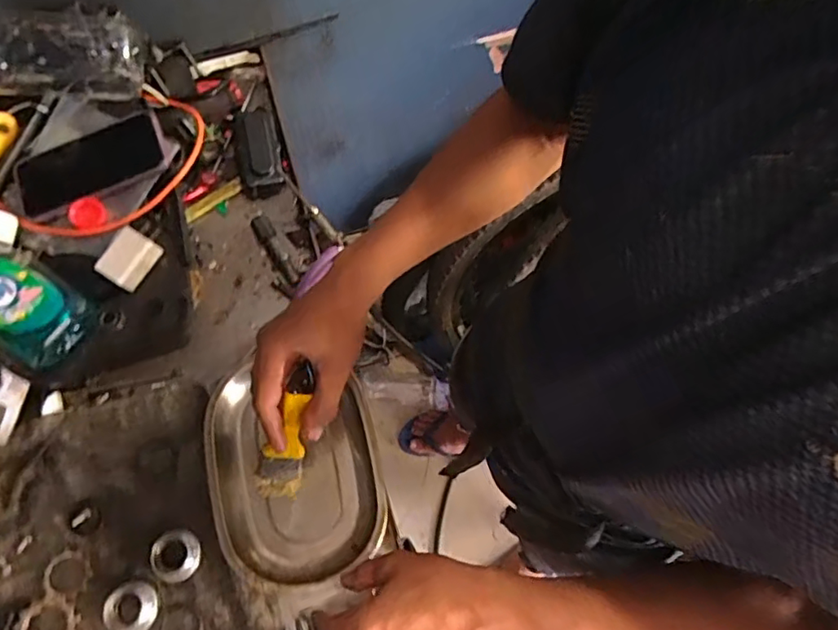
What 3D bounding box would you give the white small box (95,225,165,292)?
[{"bbox_3d":[-0.276,-0.055,0.551,0.036,0.027,0.053,36,72,11],"label":"white small box"}]

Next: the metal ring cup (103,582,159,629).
[{"bbox_3d":[-0.256,0.261,0.512,0.036,0.023,0.044,-14,70,-7],"label":"metal ring cup"}]

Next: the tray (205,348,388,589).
[{"bbox_3d":[-0.119,0.144,0.555,0.155,0.033,0.205,-13,70,-7],"label":"tray"}]

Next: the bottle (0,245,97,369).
[{"bbox_3d":[-0.382,-0.024,0.528,0.161,0.050,0.078,35,72,11],"label":"bottle"}]

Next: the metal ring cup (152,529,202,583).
[{"bbox_3d":[-0.222,0.219,0.529,0.037,0.021,0.045,-15,70,-8],"label":"metal ring cup"}]

